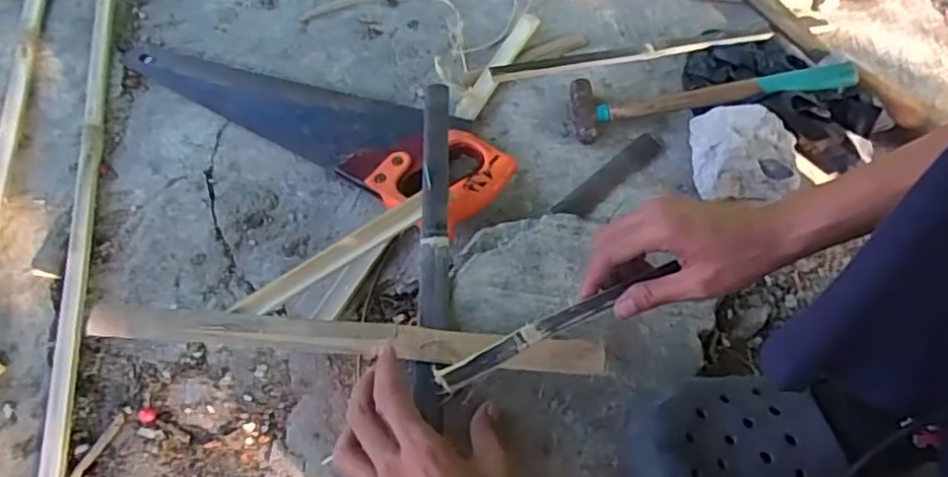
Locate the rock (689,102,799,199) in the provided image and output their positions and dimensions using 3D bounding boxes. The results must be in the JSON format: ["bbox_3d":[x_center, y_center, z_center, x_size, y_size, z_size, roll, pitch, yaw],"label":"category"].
[{"bbox_3d":[0.274,-0.089,0.636,0.104,0.055,0.092,-3,61,2],"label":"rock"}]

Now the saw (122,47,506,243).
[{"bbox_3d":[-0.188,-0.157,0.708,0.509,0.048,0.131,31,68,18],"label":"saw"}]

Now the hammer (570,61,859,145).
[{"bbox_3d":[0.246,-0.164,0.670,0.284,0.023,0.077,-12,68,8],"label":"hammer"}]

